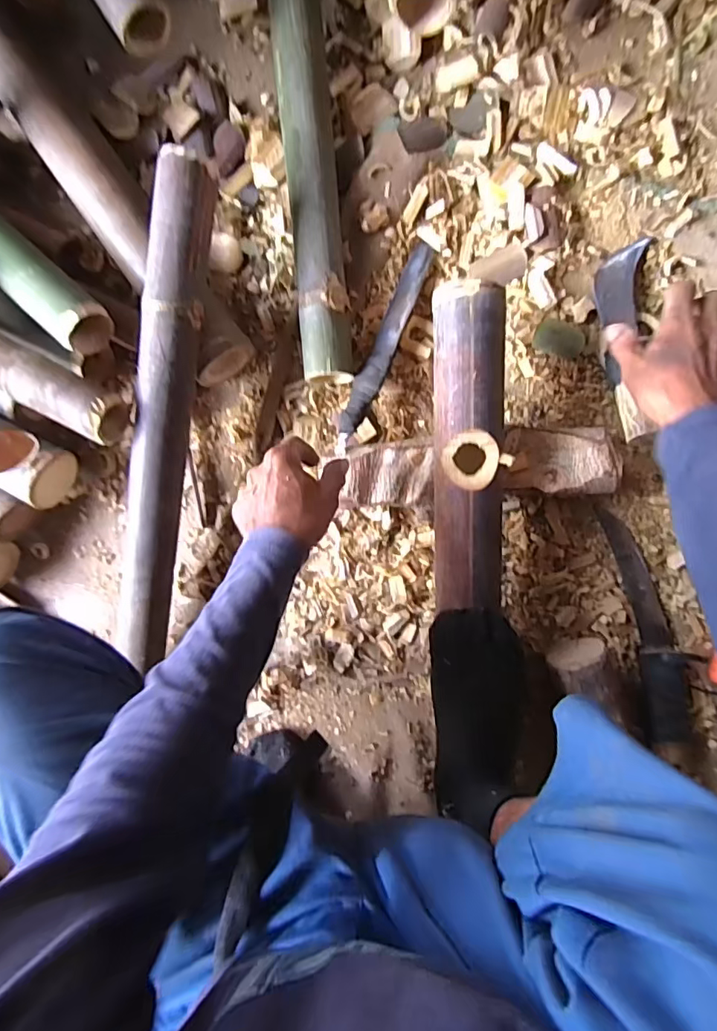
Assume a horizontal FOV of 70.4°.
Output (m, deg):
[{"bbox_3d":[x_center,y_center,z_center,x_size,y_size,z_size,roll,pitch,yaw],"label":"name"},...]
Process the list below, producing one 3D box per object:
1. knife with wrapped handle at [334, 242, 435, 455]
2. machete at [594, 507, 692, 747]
[{"bbox_3d":[0.029,-0.193,0.592,0.030,0.023,0.263,22,84,5],"label":"knife with wrapped handle"},{"bbox_3d":[0.335,0.126,0.586,0.051,0.032,0.270,-13,90,7],"label":"machete"}]

